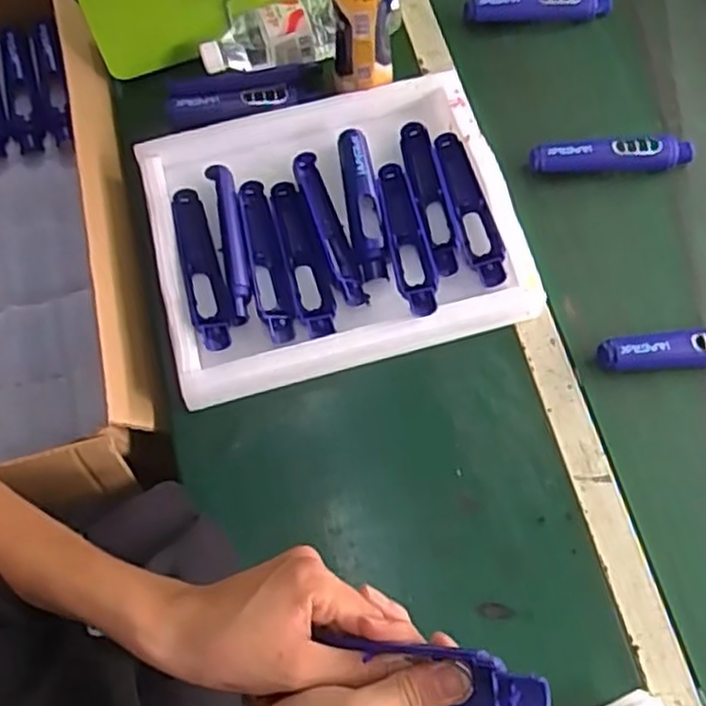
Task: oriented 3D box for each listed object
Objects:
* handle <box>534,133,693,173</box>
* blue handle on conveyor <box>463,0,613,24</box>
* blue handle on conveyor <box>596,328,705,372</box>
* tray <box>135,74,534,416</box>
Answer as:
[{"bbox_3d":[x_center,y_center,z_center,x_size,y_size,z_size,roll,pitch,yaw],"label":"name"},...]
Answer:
[{"bbox_3d":[0.275,-0.210,0.774,0.171,0.025,0.027,-1,68,0],"label":"handle"},{"bbox_3d":[0.214,-0.398,0.846,0.166,0.026,0.027,0,68,1],"label":"blue handle on conveyor"},{"bbox_3d":[0.323,-0.003,0.704,0.171,0.030,0.034,-7,68,-2],"label":"blue handle on conveyor"},{"bbox_3d":[-0.020,-0.128,0.743,0.357,0.061,0.288,-14,69,-5],"label":"tray"}]

